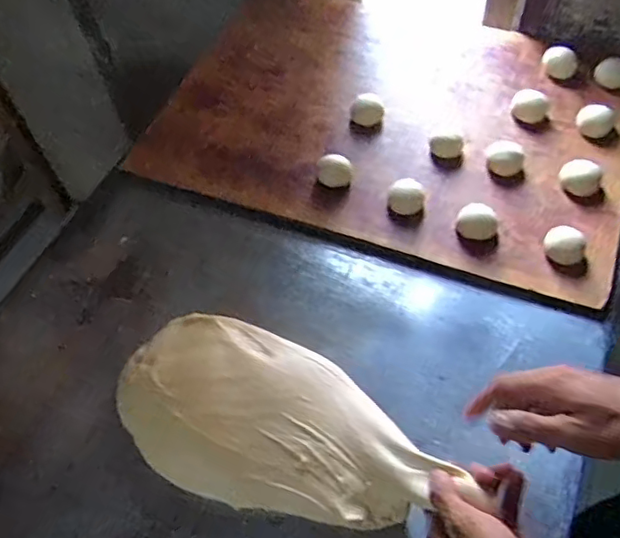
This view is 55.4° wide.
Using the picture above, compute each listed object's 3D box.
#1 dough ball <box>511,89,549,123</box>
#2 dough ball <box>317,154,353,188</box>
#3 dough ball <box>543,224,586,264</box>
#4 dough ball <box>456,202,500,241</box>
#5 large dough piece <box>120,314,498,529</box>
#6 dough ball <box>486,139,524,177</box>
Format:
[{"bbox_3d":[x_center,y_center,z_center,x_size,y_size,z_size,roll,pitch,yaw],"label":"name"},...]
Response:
[{"bbox_3d":[0.280,-0.208,0.751,0.042,0.029,0.040,-2,57,3],"label":"dough ball"},{"bbox_3d":[0.031,-0.114,0.710,0.039,0.031,0.039,-2,57,3],"label":"dough ball"},{"bbox_3d":[0.272,-0.025,0.630,0.041,0.025,0.033,25,62,19],"label":"dough ball"},{"bbox_3d":[0.186,-0.053,0.654,0.044,0.021,0.034,14,59,13],"label":"dough ball"},{"bbox_3d":[-0.043,0.131,0.536,0.289,0.059,0.167,20,60,17],"label":"large dough piece"},{"bbox_3d":[0.233,-0.133,0.705,0.042,0.023,0.036,11,58,11],"label":"dough ball"}]

